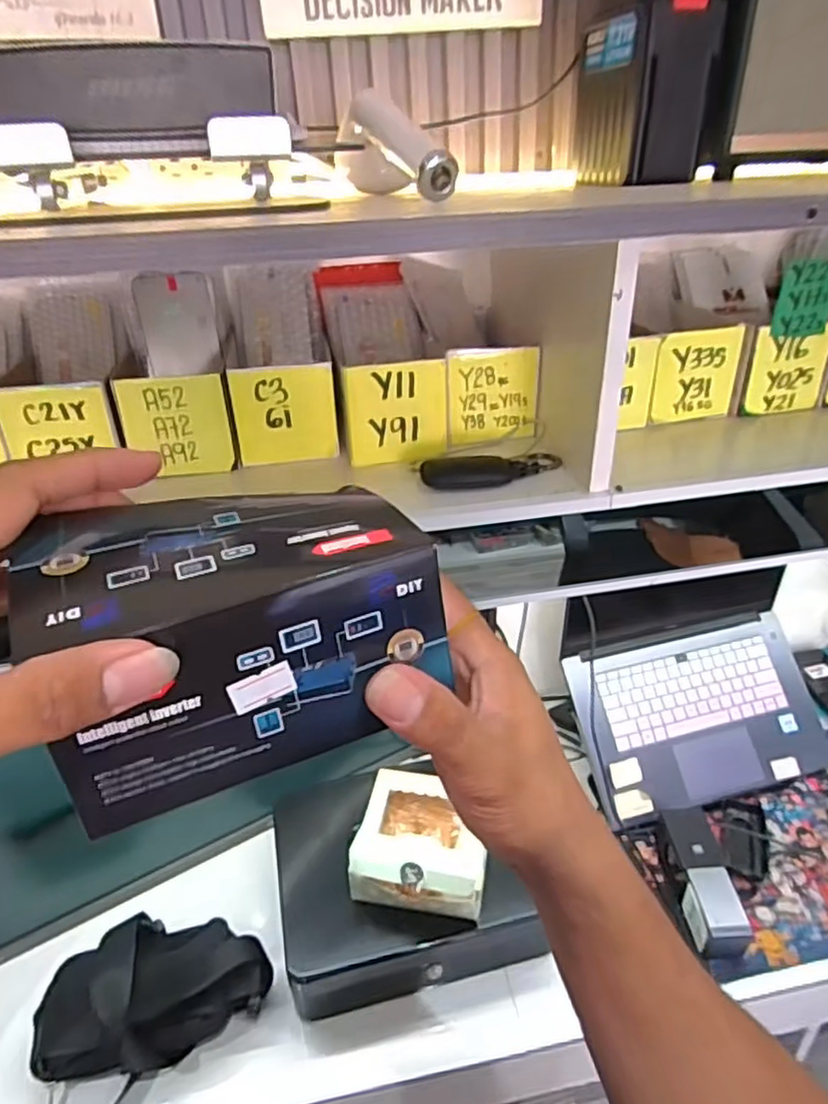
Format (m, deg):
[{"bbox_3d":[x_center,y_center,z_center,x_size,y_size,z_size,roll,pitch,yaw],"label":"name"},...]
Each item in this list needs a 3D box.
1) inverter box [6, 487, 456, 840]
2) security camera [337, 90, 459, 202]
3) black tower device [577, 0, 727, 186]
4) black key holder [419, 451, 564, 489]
[{"bbox_3d":[-0.062,0.028,0.245,0.132,0.080,0.077,-13,32,-17],"label":"inverter box"},{"bbox_3d":[-0.020,-0.326,0.537,0.059,0.069,0.175,-10,31,-13],"label":"security camera"},{"bbox_3d":[0.194,-0.391,0.567,0.071,0.128,0.106,-10,31,-13],"label":"black tower device"},{"bbox_3d":[0.072,-0.076,0.596,0.130,0.016,0.039,-11,31,-14],"label":"black key holder"}]

